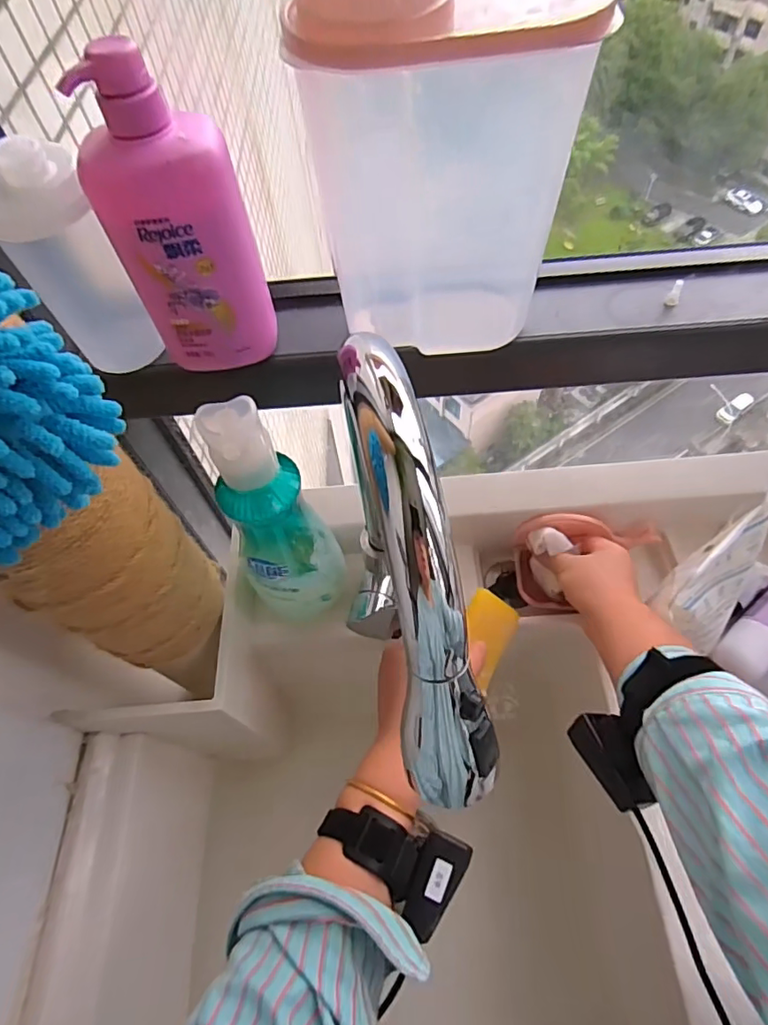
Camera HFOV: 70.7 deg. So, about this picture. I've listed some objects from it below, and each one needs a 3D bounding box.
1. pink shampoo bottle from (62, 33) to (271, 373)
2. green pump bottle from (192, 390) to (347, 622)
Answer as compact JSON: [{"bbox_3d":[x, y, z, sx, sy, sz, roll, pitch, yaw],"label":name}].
[{"bbox_3d":[-0.134,-0.185,0.364,0.082,0.192,0.051,-1,61,3],"label":"pink shampoo bottle"},{"bbox_3d":[-0.092,0.016,0.463,0.079,0.270,0.060,-18,62,-6],"label":"green pump bottle"}]

